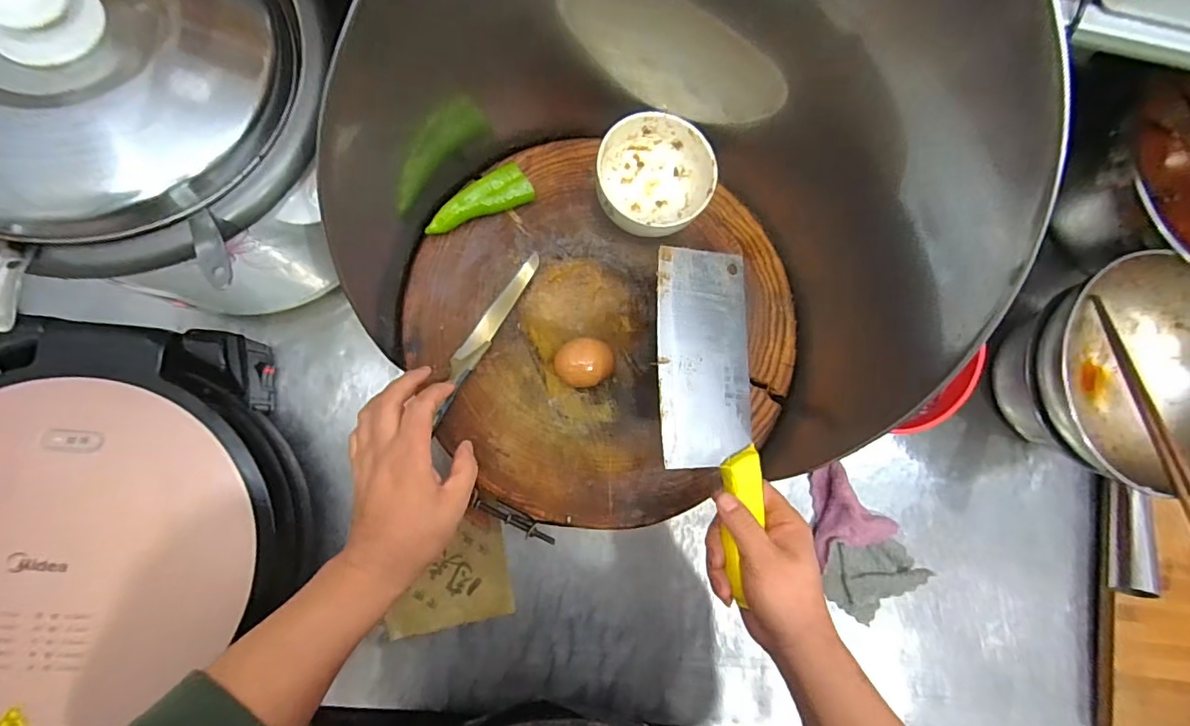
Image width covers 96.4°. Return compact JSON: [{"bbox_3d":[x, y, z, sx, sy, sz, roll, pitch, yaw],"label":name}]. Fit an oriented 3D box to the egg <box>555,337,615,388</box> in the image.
[{"bbox_3d":[-0.009,0.001,0.476,0.050,0.037,0.041,3,83,-7],"label":"egg"}]

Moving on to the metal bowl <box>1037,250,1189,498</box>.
[{"bbox_3d":[0.557,0.007,0.553,0.224,0.081,0.224,1,84,-7],"label":"metal bowl"}]

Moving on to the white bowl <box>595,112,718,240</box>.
[{"bbox_3d":[0.052,-0.172,0.498,0.105,0.053,0.099,1,84,-7],"label":"white bowl"}]

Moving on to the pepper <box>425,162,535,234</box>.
[{"bbox_3d":[-0.109,-0.152,0.490,0.101,0.024,0.042,-26,88,-9],"label":"pepper"}]

